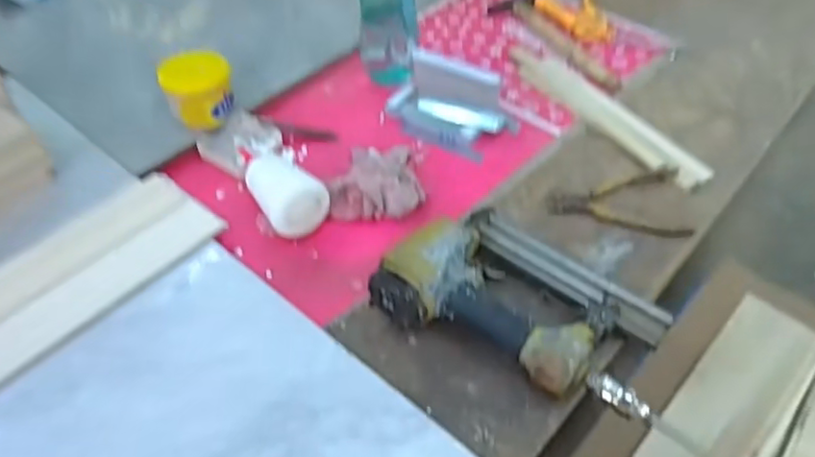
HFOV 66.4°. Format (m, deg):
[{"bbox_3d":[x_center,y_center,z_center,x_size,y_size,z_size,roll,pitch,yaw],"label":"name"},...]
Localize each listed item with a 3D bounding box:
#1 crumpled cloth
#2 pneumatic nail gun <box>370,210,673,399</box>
[{"bbox_3d":[-0.033,-0.065,0.695,0.101,0.036,0.113,1,48,1],"label":"crumpled cloth"},{"bbox_3d":[0.100,0.064,0.558,0.221,0.057,0.155,31,55,25],"label":"pneumatic nail gun"}]

